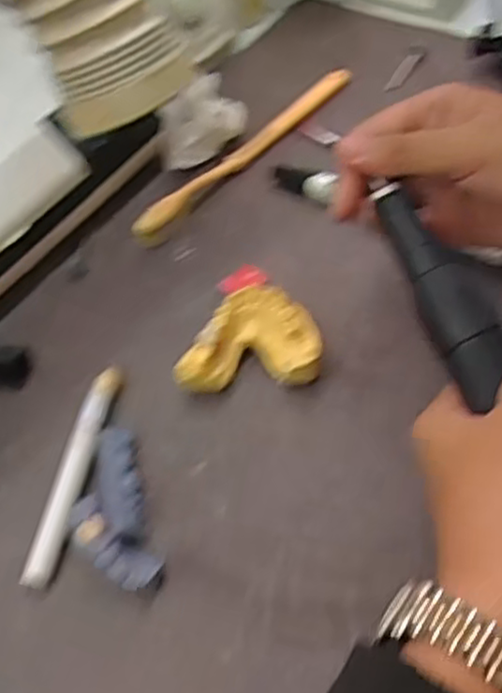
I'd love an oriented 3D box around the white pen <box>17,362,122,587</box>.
[{"bbox_3d":[-0.082,0.057,0.330,0.015,0.010,0.107,6,56,14],"label":"white pen"}]

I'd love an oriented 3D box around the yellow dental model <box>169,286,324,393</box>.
[{"bbox_3d":[-0.001,-0.001,0.352,0.068,0.029,0.046,-8,54,5],"label":"yellow dental model"}]

